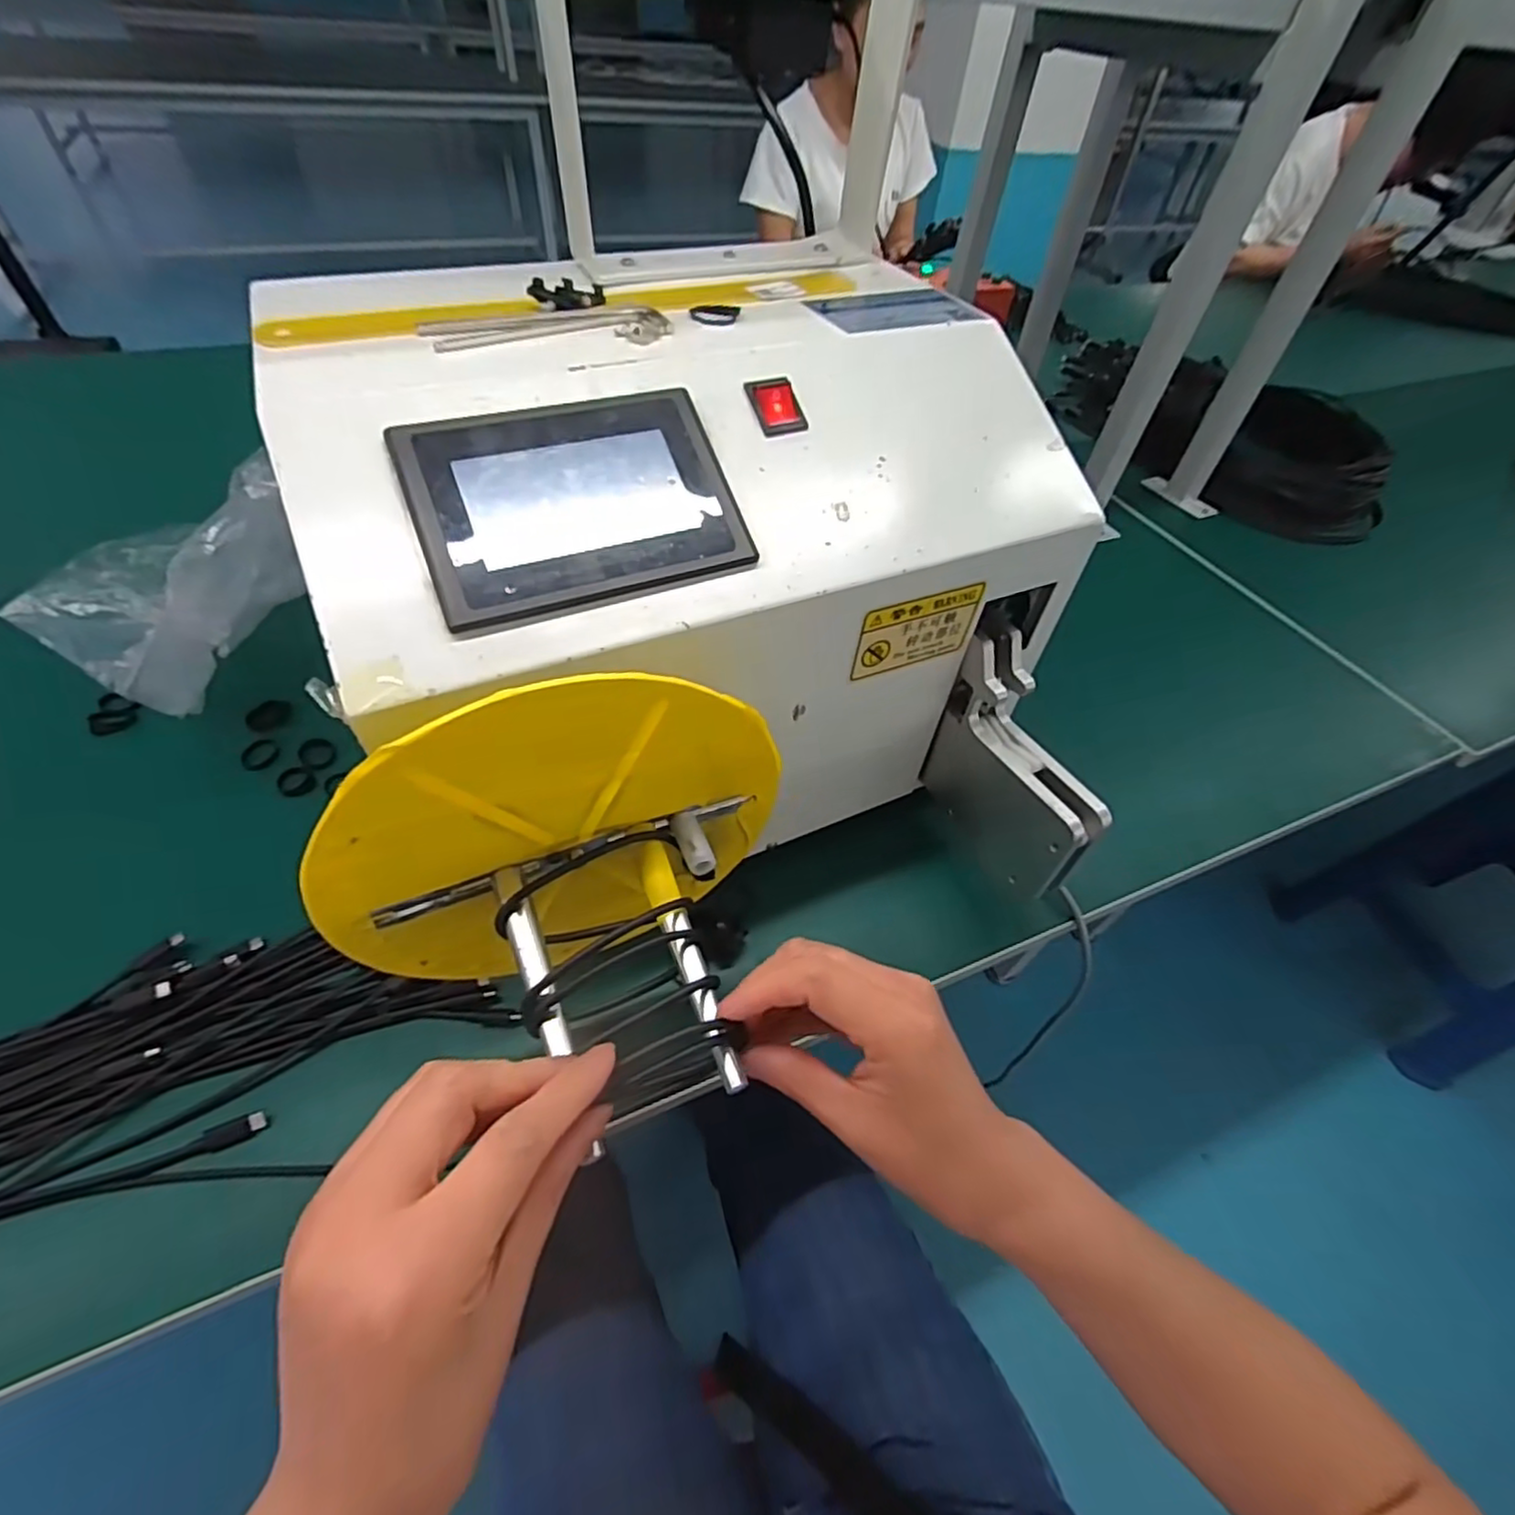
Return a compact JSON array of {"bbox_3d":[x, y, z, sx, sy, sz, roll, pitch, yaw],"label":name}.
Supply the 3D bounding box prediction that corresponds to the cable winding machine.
[{"bbox_3d":[-0.022,-0.080,0.387,0.394,0.236,0.381,-14,53,-17],"label":"cable winding machine"}]

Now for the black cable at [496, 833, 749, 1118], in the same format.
[{"bbox_3d":[-0.056,0.082,0.273,0.080,0.018,0.105,-14,53,-16],"label":"black cable"}]

